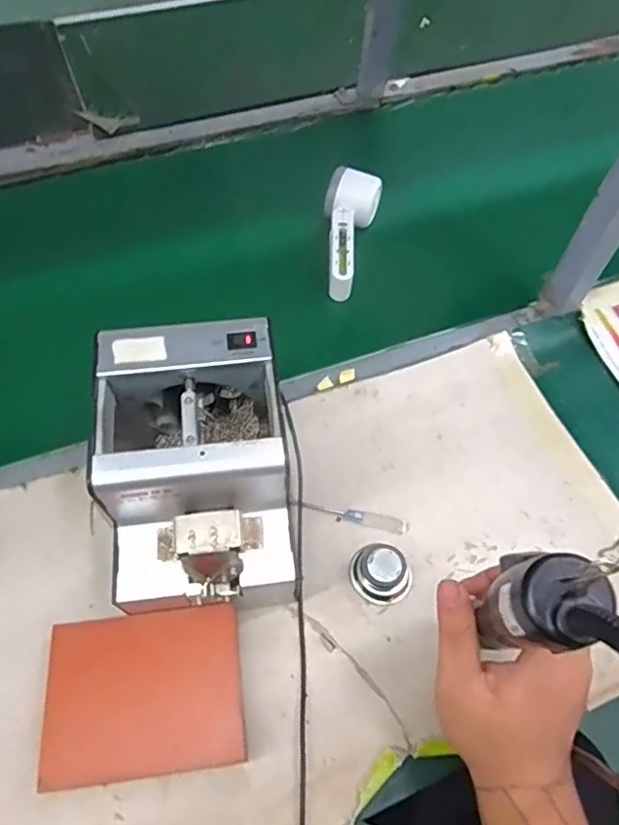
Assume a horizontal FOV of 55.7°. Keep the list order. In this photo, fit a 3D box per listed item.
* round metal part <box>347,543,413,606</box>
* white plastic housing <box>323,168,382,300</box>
[{"bbox_3d":[0.057,0.127,0.465,0.049,0.025,0.040,19,58,9],"label":"round metal part"},{"bbox_3d":[0.041,-0.196,0.651,0.059,0.068,0.142,10,57,4],"label":"white plastic housing"}]

